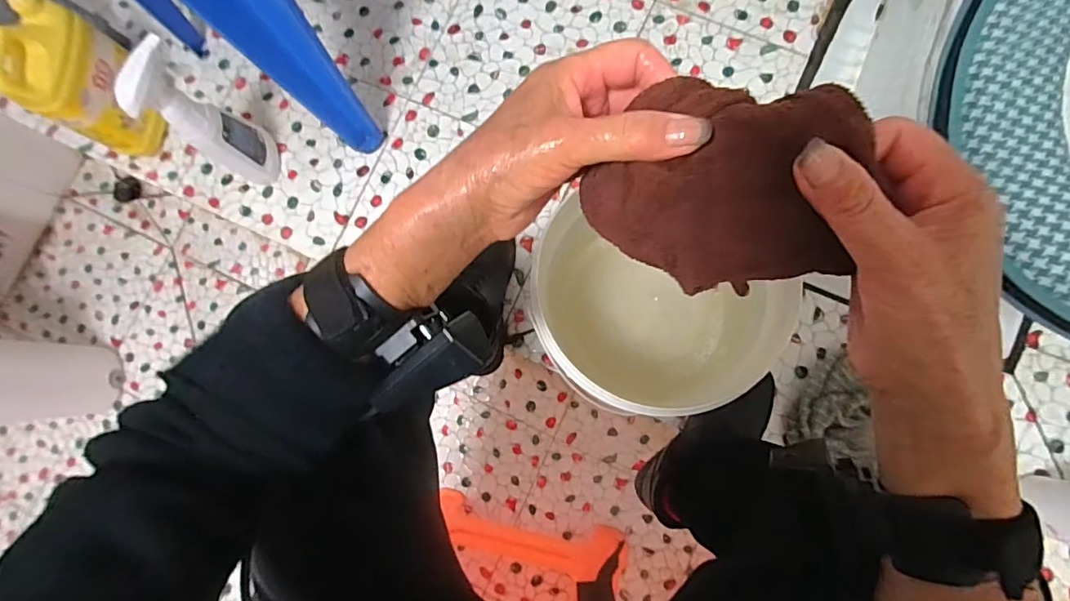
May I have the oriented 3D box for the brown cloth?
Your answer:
[{"bbox_3d":[0.081,-0.045,0.239,0.114,0.025,0.097,4,128,20],"label":"brown cloth"}]

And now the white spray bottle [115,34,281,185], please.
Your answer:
[{"bbox_3d":[-0.447,-0.245,0.730,0.063,0.270,0.093,28,86,8],"label":"white spray bottle"}]

